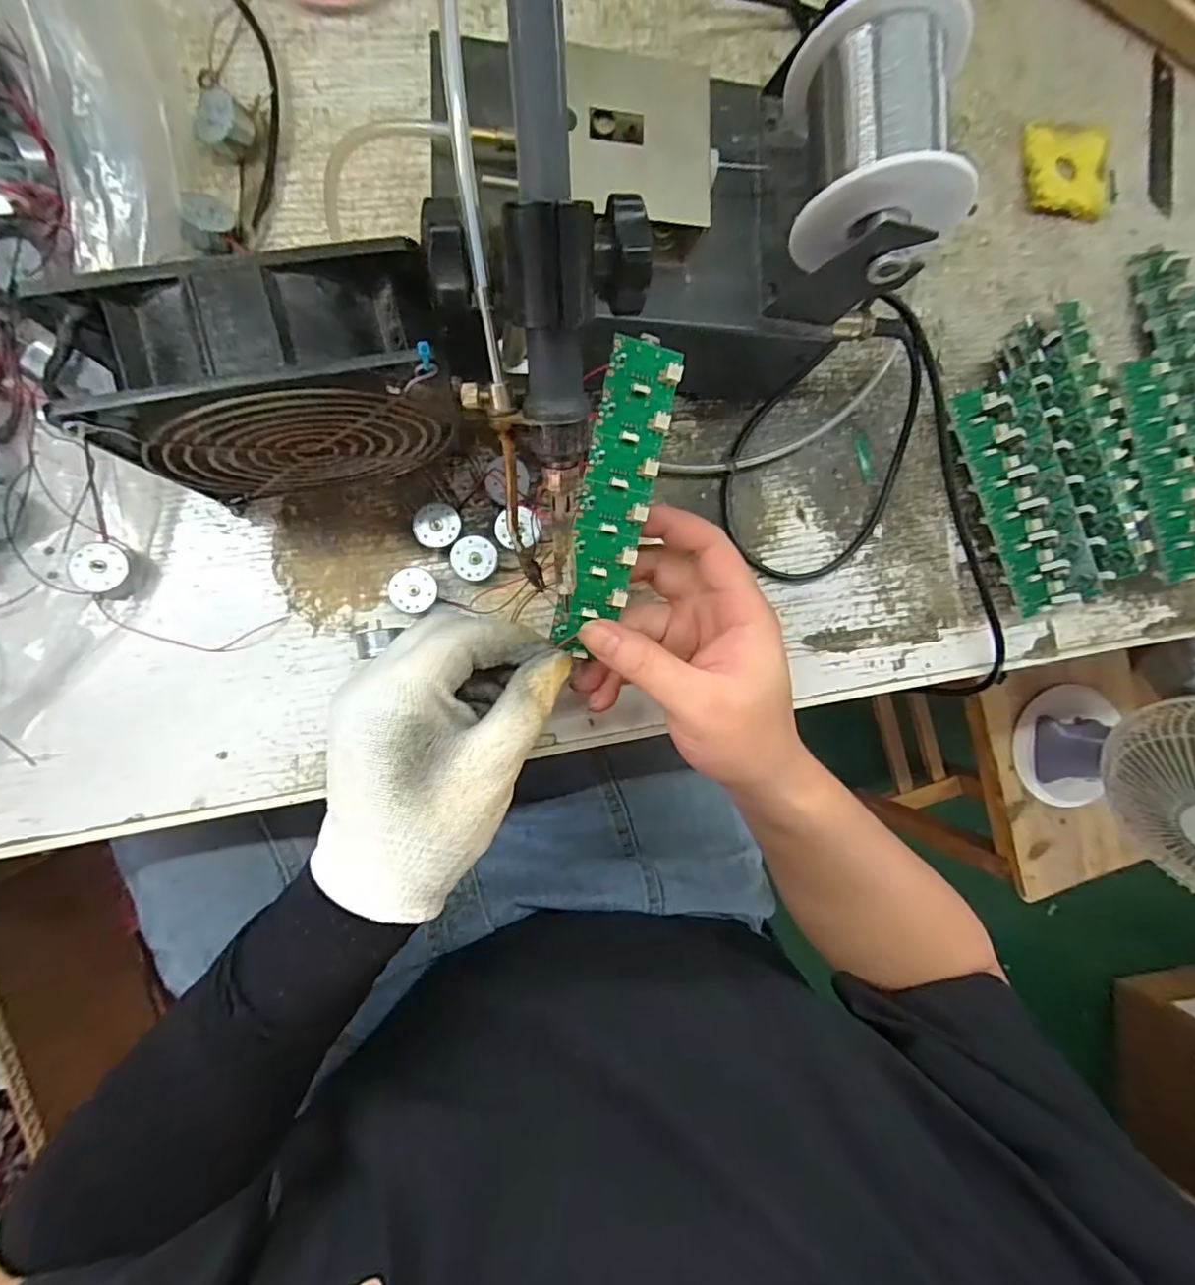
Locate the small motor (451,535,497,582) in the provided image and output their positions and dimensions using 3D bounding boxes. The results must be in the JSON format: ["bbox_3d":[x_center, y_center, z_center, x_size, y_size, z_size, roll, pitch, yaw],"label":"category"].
[{"bbox_3d":[-0.064,-0.043,0.304,0.023,0.013,0.022,-2,90,-10],"label":"small motor"}]

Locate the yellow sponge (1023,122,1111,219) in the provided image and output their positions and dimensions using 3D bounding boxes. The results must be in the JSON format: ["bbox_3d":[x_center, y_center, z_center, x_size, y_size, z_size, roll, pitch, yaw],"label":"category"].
[{"bbox_3d":[0.299,-0.298,0.369,0.060,0.008,0.057,-3,91,-10],"label":"yellow sponge"}]

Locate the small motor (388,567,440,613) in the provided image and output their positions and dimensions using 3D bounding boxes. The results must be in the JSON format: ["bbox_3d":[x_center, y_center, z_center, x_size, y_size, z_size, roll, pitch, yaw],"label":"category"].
[{"bbox_3d":[-0.093,-0.026,0.298,0.023,0.015,0.022,0,90,-10],"label":"small motor"}]

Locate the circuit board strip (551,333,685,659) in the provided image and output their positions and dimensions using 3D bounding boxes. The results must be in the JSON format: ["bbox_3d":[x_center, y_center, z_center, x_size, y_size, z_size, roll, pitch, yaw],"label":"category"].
[{"bbox_3d":[0.007,-0.061,0.257,0.031,0.006,0.134,11,102,-13],"label":"circuit board strip"}]

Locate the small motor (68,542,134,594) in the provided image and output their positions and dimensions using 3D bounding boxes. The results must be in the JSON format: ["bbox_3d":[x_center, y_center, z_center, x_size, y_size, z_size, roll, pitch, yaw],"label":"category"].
[{"bbox_3d":[-0.229,-0.034,0.270,0.020,0.014,0.023,3,90,-10],"label":"small motor"}]

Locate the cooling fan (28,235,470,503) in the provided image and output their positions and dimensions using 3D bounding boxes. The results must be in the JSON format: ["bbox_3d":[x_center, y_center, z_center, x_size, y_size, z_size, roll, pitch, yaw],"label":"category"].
[{"bbox_3d":[-0.121,-0.096,0.239,0.118,0.119,0.048,-11,93,-10],"label":"cooling fan"}]

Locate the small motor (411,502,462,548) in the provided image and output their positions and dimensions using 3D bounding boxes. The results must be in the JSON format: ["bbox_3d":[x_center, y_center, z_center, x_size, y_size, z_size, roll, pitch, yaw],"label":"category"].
[{"bbox_3d":[-0.082,-0.059,0.299,0.023,0.015,0.022,-1,90,-10],"label":"small motor"}]

